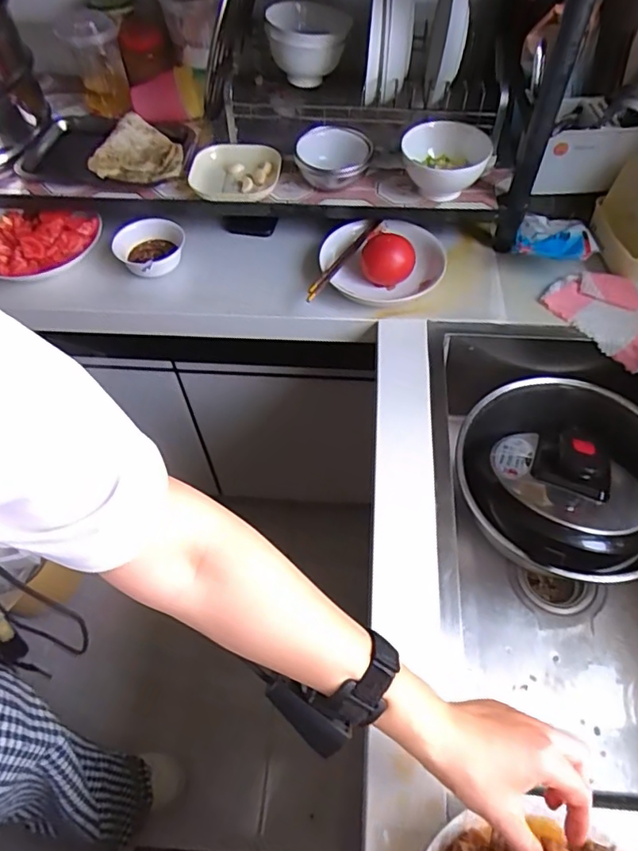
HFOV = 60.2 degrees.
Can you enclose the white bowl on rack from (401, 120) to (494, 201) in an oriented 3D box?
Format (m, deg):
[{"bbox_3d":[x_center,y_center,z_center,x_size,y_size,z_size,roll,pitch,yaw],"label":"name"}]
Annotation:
[{"bbox_3d":[0.184,-0.383,0.805,0.121,0.064,0.101,8,56,10],"label":"white bowl on rack"}]

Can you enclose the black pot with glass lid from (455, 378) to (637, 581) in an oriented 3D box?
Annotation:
[{"bbox_3d":[0.358,0.068,0.777,0.318,0.118,0.292,-2,55,3],"label":"black pot with glass lid"}]

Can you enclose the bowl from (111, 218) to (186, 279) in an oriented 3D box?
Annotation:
[{"bbox_3d":[-0.264,-0.276,0.861,0.090,0.049,0.097,-2,55,3],"label":"bowl"}]

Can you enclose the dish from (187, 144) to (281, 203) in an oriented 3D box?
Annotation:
[{"bbox_3d":[-0.134,-0.381,0.842,0.130,0.035,0.118,5,56,9],"label":"dish"}]

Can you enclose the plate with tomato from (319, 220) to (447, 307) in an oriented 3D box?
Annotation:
[{"bbox_3d":[0.095,-0.249,0.823,0.178,0.057,0.141,2,55,6],"label":"plate with tomato"}]

